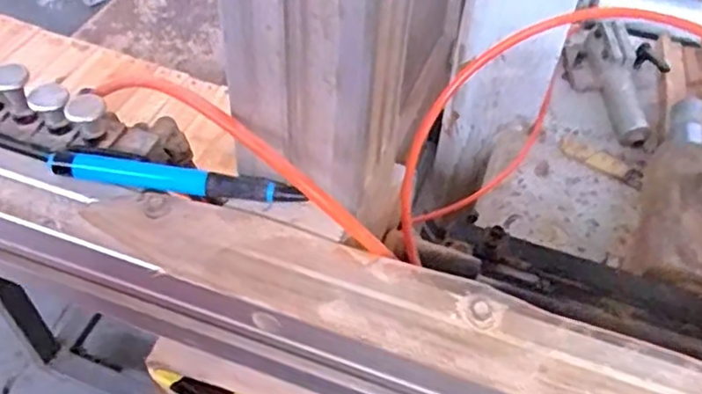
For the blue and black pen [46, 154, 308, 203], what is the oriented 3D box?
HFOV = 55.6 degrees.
[{"bbox_3d":[-0.085,-0.010,0.320,0.121,0.015,0.012,3,49,0],"label":"blue and black pen"}]

